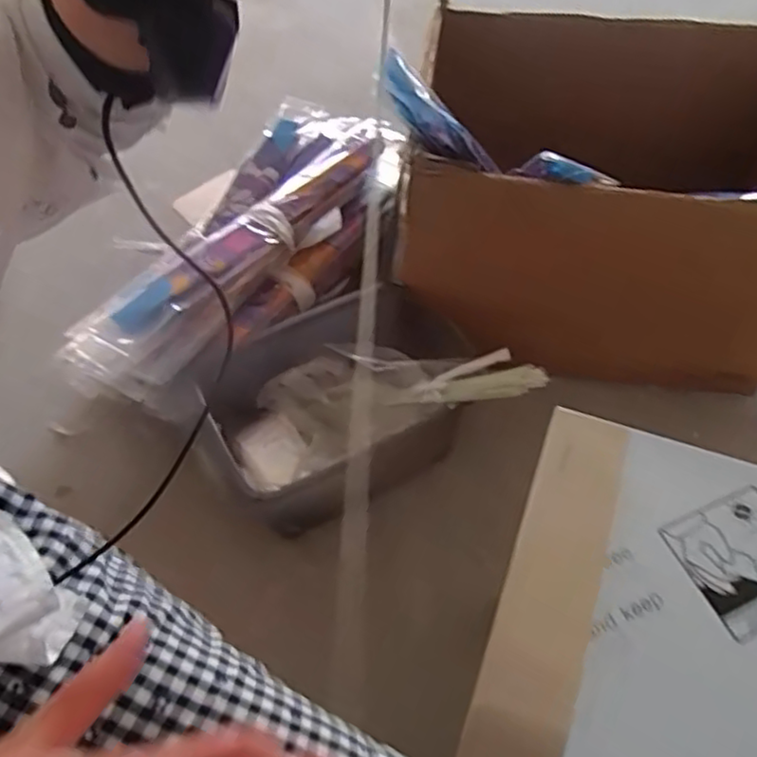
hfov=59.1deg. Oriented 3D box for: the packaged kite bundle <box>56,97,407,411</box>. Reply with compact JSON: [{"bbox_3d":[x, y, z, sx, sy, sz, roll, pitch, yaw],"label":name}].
[{"bbox_3d":[-0.208,-0.236,1.113,0.292,0.128,0.664,25,59,19],"label":"packaged kite bundle"}]

